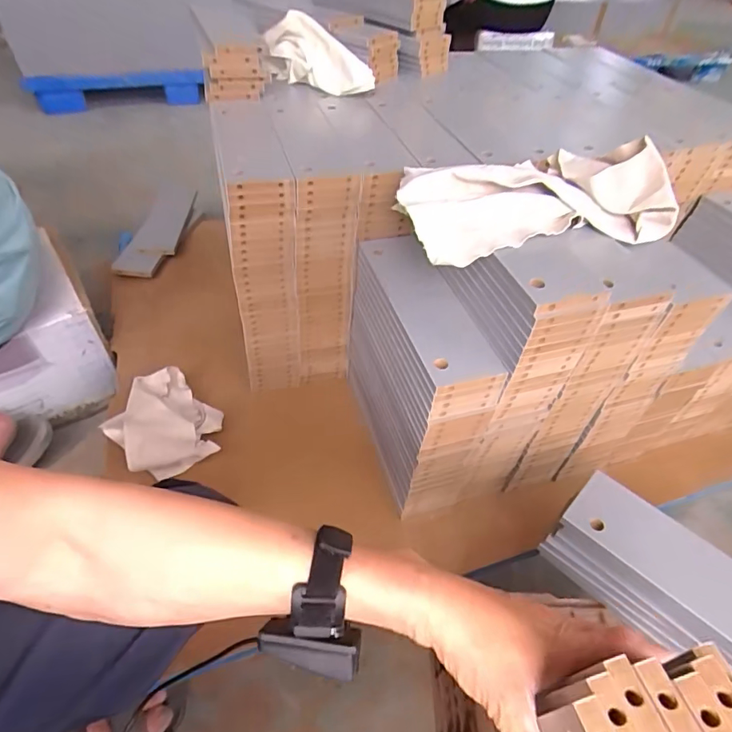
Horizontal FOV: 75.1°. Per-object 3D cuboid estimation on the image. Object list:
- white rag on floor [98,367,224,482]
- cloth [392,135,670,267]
[{"bbox_3d":[-0.314,0.080,0.727,0.208,0.041,0.142,37,55,27],"label":"white rag on floor"},{"bbox_3d":[0.181,-0.204,0.544,0.279,0.072,0.170,-8,48,-12],"label":"cloth"}]

